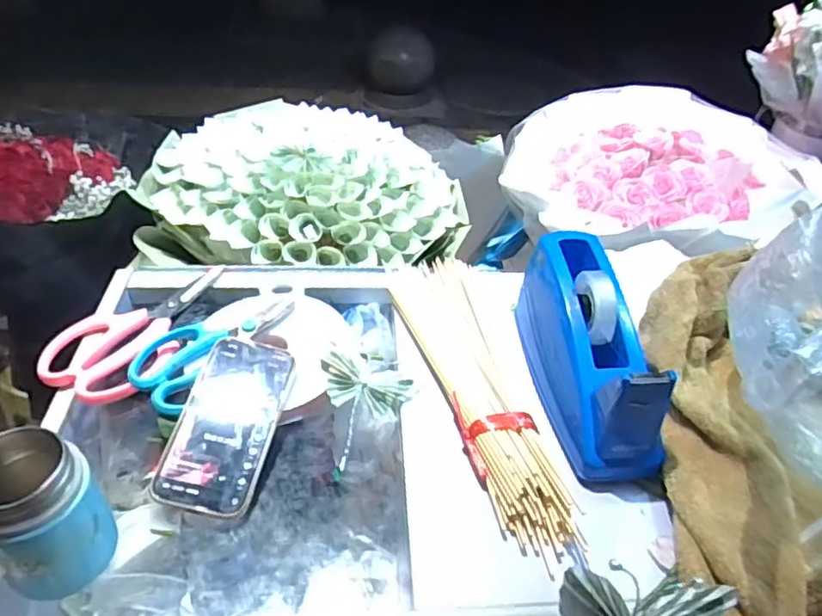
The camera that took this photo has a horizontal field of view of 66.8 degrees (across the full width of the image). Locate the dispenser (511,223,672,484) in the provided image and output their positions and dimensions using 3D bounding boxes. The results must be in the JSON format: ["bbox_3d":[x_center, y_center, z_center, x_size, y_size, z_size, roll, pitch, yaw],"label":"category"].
[{"bbox_3d":[0.156,0.032,0.551,0.071,0.105,0.215,0,41,-6],"label":"dispenser"}]

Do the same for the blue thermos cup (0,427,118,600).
[{"bbox_3d":[-0.236,0.134,0.398,0.060,0.107,0.060,3,41,-2],"label":"blue thermos cup"}]

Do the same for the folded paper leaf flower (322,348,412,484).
[{"bbox_3d":[-0.043,0.089,0.530,0.079,0.031,0.108,7,41,3],"label":"folded paper leaf flower"}]

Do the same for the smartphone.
[{"bbox_3d":[-0.145,0.090,0.497,0.074,0.007,0.148,10,53,0],"label":"smartphone"}]

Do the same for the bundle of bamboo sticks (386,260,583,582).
[{"bbox_3d":[0.058,0.058,0.569,0.083,0.028,0.354,-7,42,-13],"label":"bundle of bamboo sticks"}]

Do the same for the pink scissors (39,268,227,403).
[{"bbox_3d":[-0.258,0.014,0.607,0.103,0.013,0.198,22,44,19],"label":"pink scissors"}]

